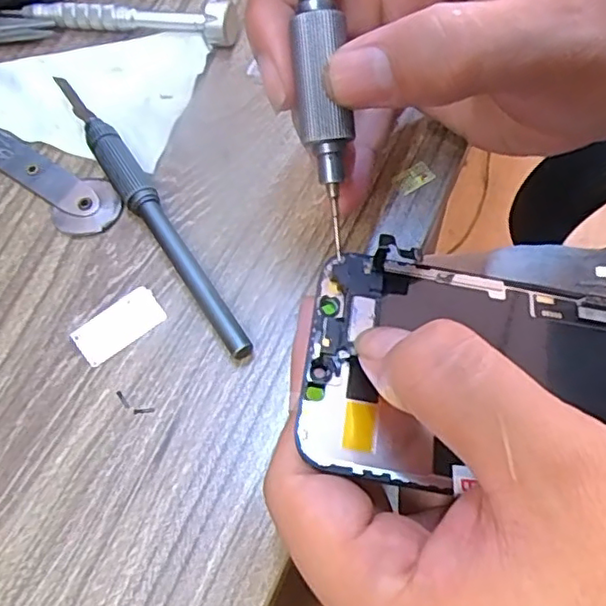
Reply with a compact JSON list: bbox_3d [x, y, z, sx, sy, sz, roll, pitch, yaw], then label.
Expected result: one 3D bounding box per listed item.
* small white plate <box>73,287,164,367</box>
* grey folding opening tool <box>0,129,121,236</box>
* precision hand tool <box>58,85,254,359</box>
[{"bbox_3d":[-0.066,0.008,0.223,0.031,0.004,0.015,-36,67,-13],"label":"small white plate"},{"bbox_3d":[-0.133,-0.070,0.266,0.145,0.004,0.023,34,71,18],"label":"grey folding opening tool"},{"bbox_3d":[-0.061,-0.038,0.240,0.012,0.013,0.150,-30,65,-12],"label":"precision hand tool"}]

